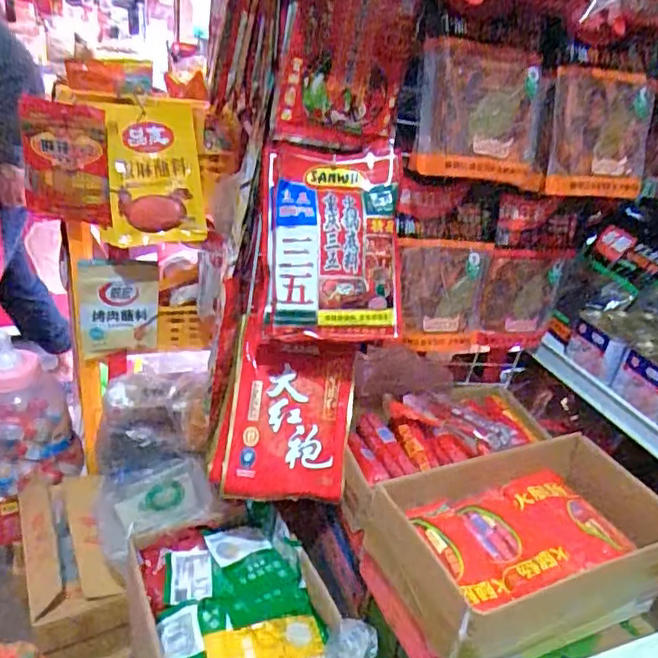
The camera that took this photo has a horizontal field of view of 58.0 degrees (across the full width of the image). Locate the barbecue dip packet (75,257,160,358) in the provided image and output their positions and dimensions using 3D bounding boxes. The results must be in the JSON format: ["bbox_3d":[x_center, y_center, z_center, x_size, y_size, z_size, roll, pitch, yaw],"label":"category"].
[{"bbox_3d":[-0.431,-0.041,1.219,0.154,0.221,0.023,1,29,-12],"label":"barbecue dip packet"}]

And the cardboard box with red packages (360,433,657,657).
[{"bbox_3d":[0.256,0.281,0.763,0.373,0.143,0.201,-6,31,-24],"label":"cardboard box with red packages"}]

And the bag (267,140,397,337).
[{"bbox_3d":[0.009,-0.113,0.776,0.185,0.253,0.045,1,-4,-13],"label":"bag"}]

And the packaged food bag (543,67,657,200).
[{"bbox_3d":[0.371,-0.262,0.807,0.153,0.161,0.030,2,15,-7],"label":"packaged food bag"}]

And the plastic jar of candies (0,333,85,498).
[{"bbox_3d":[-0.642,0.207,1.288,0.194,0.308,0.154,10,28,3],"label":"plastic jar of candies"}]

